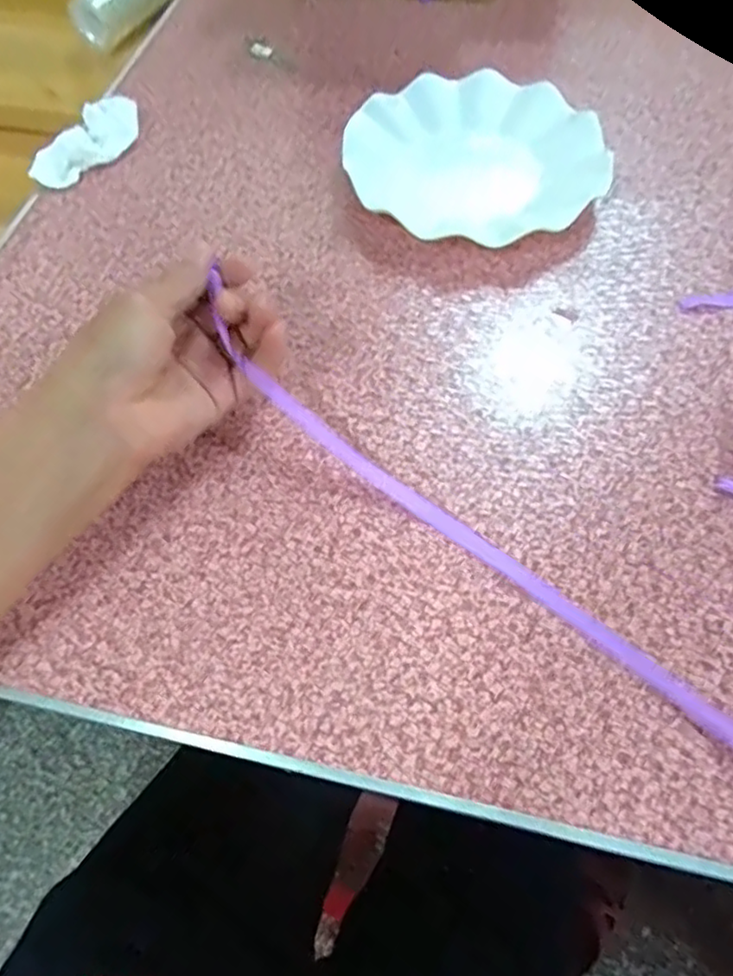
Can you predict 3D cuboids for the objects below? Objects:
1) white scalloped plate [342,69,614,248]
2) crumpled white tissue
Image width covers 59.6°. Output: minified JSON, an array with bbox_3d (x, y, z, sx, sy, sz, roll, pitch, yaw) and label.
[{"bbox_3d":[0.078,-0.240,0.471,0.179,0.027,0.173,-1,62,1],"label":"white scalloped plate"},{"bbox_3d":[-0.213,-0.265,0.493,0.032,0.024,0.099,26,66,15],"label":"crumpled white tissue"}]

